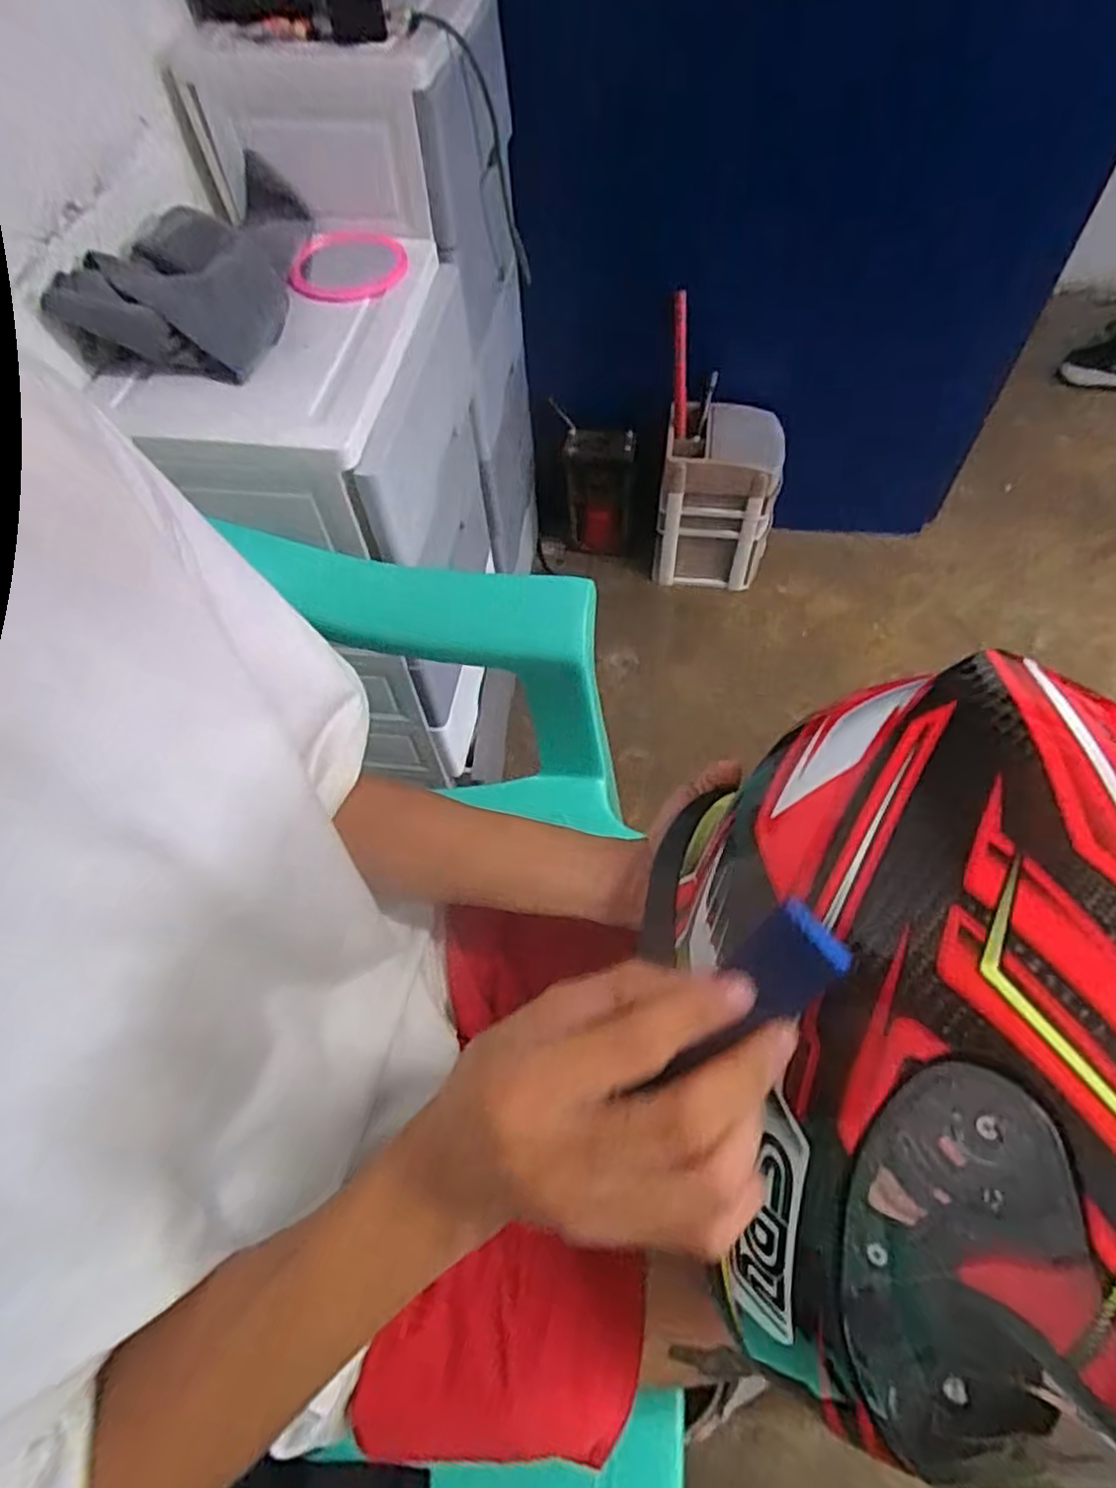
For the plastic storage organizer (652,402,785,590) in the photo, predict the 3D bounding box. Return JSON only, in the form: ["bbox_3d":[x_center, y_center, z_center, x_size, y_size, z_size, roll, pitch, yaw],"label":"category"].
[{"bbox_3d":[0.301,-0.454,1.341,0.204,0.304,0.164,10,59,9],"label":"plastic storage organizer"}]

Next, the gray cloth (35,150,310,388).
[{"bbox_3d":[-0.336,-0.456,0.666,0.162,0.067,0.280,-3,58,1],"label":"gray cloth"}]

